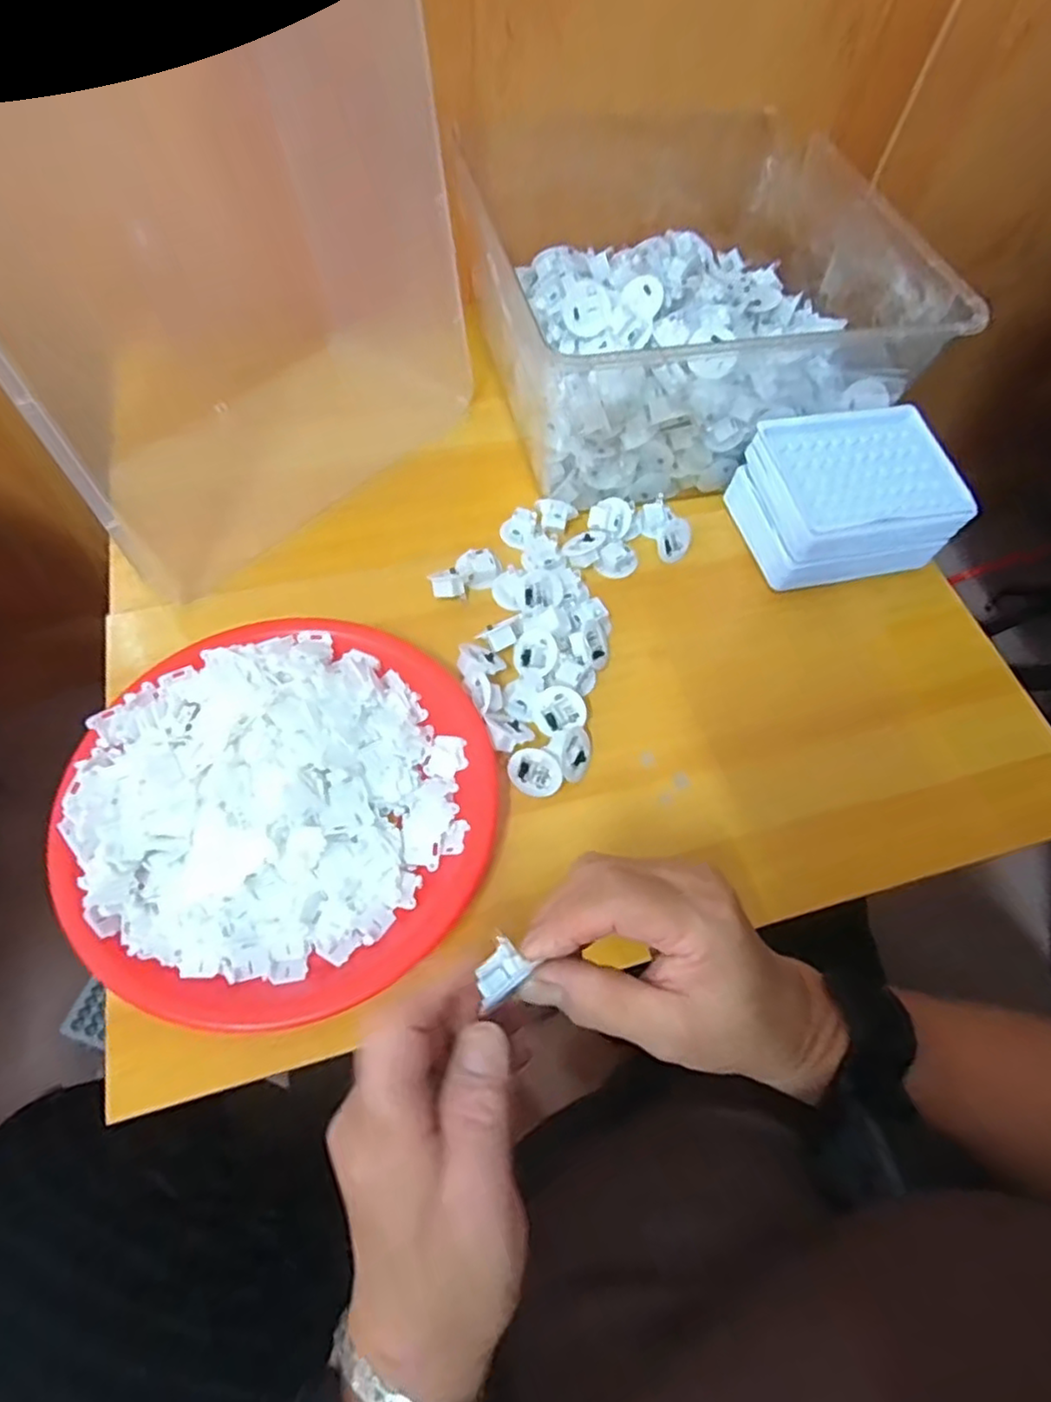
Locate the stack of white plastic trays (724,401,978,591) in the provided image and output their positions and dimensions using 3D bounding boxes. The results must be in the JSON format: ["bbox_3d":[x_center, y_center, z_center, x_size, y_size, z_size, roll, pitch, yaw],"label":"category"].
[{"bbox_3d":[0.231,-0.146,0.491,0.130,0.071,0.112,-13,64,-11],"label":"stack of white plastic trays"}]

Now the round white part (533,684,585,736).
[{"bbox_3d":[0.021,0.005,0.417,0.029,0.009,0.030,2,62,-4],"label":"round white part"}]

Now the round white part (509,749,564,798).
[{"bbox_3d":[0.005,0.043,0.399,0.032,0.010,0.029,27,105,-8],"label":"round white part"}]

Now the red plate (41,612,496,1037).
[{"bbox_3d":[-0.132,0.054,0.374,0.219,0.035,0.218,2,62,-4],"label":"red plate"}]

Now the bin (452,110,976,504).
[{"bbox_3d":[0.110,-0.324,0.529,0.295,0.116,0.307,-10,64,-10],"label":"bin"}]

